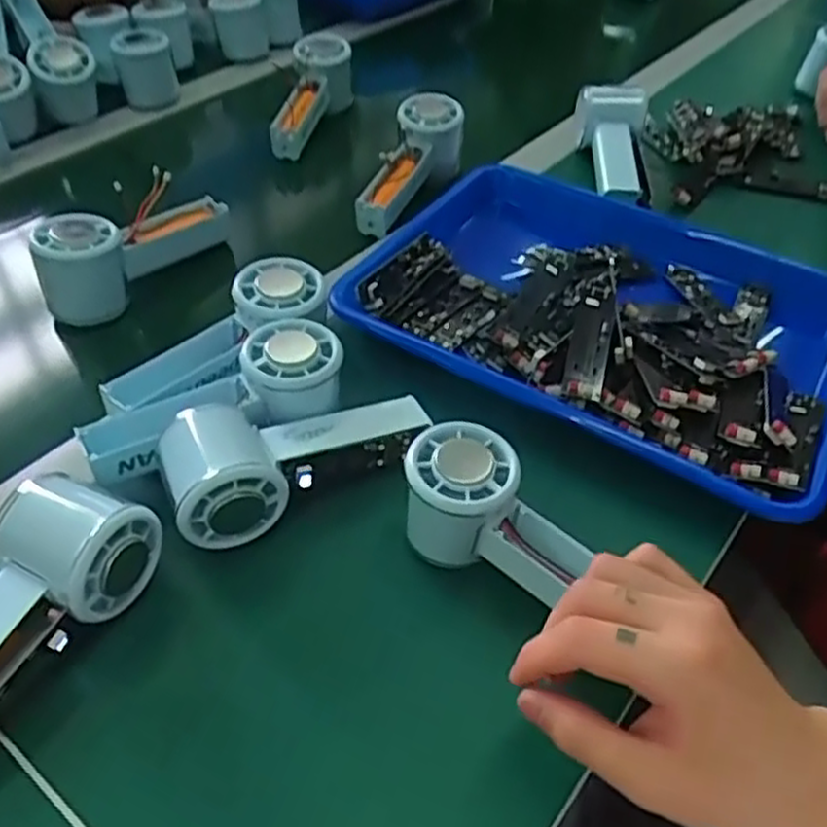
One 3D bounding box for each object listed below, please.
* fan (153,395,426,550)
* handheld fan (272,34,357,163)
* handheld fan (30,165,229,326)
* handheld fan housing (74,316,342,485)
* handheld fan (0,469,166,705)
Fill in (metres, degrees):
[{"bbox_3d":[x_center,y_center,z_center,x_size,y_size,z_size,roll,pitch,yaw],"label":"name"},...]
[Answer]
[{"bbox_3d":[-0.062,0.018,0.424,0.144,0.046,0.075,-14,47,-16],"label":"fan"},{"bbox_3d":[-0.109,-0.322,0.775,0.062,0.057,0.173,13,59,11],"label":"handheld fan"},{"bbox_3d":[-0.208,-0.130,0.568,0.053,0.066,0.146,25,50,21],"label":"handheld fan"},{"bbox_3d":[-0.110,-0.006,0.434,0.149,0.040,0.054,-25,51,-24],"label":"handheld fan housing"},{"bbox_3d":[-0.191,0.093,0.348,0.067,0.046,0.146,25,50,21],"label":"handheld fan"}]

